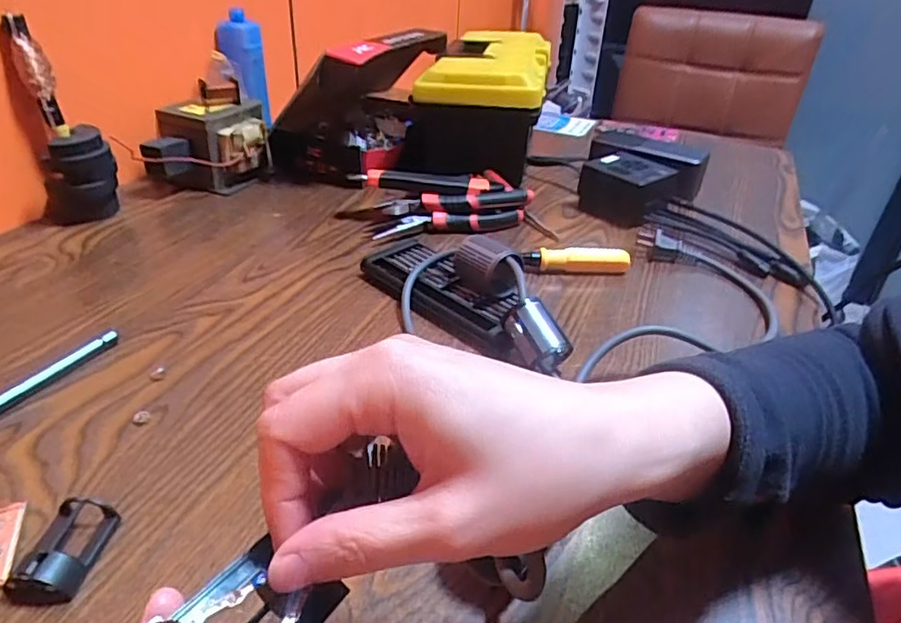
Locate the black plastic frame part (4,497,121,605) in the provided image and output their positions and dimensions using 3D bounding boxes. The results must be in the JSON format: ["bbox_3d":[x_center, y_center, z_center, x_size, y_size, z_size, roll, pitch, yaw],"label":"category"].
[{"bbox_3d":[-0.179,0.110,0.274,0.030,0.015,0.046,7,34,4],"label":"black plastic frame part"}]

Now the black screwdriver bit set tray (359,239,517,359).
[{"bbox_3d":[-0.006,-0.018,0.486,0.063,0.018,0.169,-26,44,-37],"label":"black screwdriver bit set tray"}]

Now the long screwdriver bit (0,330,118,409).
[{"bbox_3d":[-0.268,0.050,0.366,0.010,0.010,0.135,19,37,22],"label":"long screwdriver bit"}]

